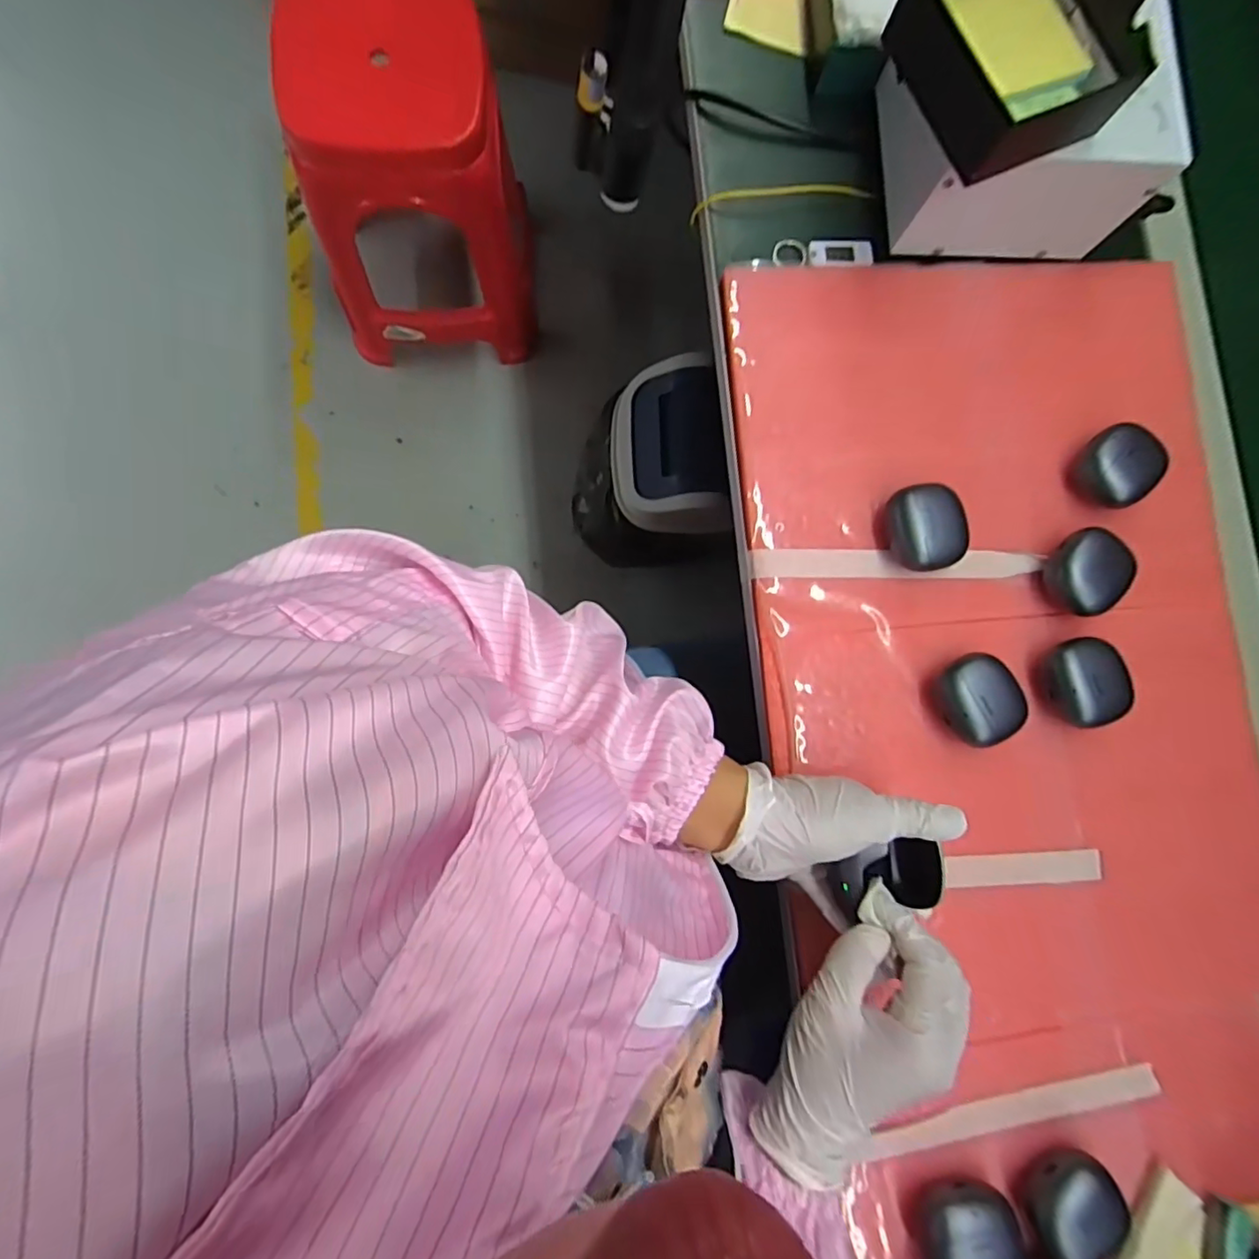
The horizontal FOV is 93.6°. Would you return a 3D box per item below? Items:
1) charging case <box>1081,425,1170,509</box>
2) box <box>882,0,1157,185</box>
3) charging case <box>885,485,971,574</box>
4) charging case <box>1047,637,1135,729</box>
[{"bbox_3d":[0.328,-0.109,0.393,0.041,0.026,0.051,-26,87,-8],"label":"charging case"},{"bbox_3d":[0.213,-0.327,0.333,0.114,0.040,0.121,-25,87,-8],"label":"box"},{"bbox_3d":[0.195,-0.067,0.386,0.040,0.025,0.054,-8,85,-7],"label":"charging case"},{"bbox_3d":[0.296,0.034,0.380,0.040,0.023,0.053,-22,87,-8],"label":"charging case"}]

